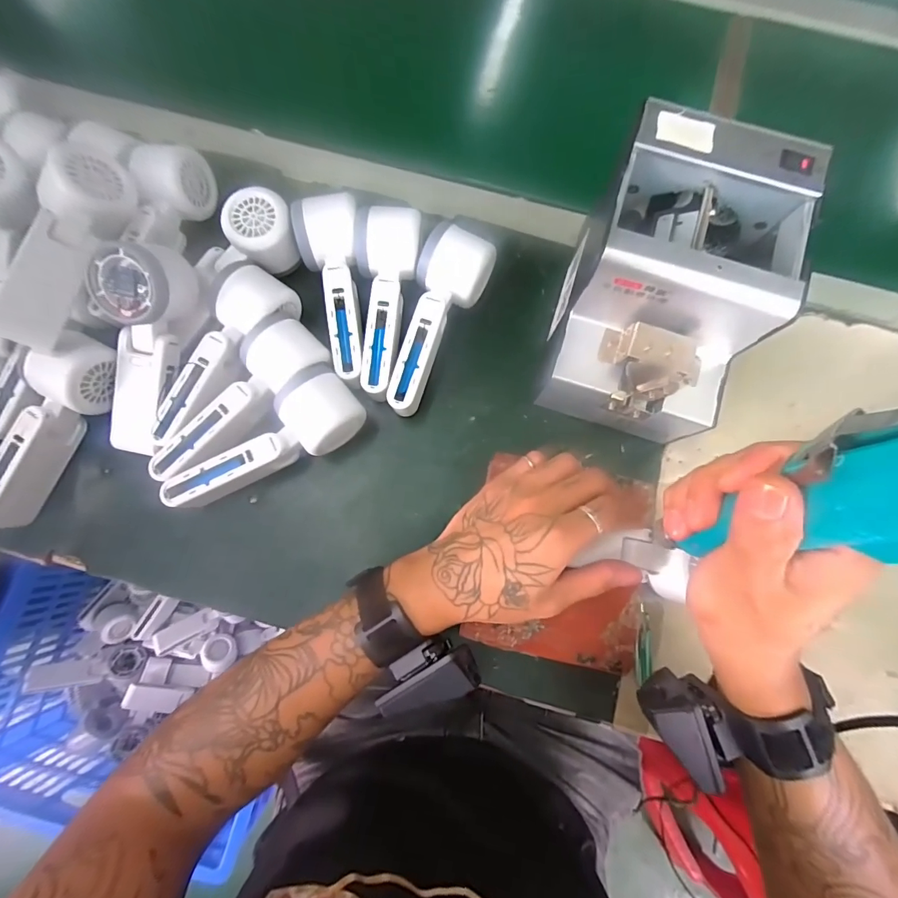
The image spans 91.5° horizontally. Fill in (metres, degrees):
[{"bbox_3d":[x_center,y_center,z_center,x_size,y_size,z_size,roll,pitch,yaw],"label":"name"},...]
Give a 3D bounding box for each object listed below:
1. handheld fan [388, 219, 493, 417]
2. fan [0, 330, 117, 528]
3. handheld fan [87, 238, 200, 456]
[{"bbox_3d":[-0.017,-0.107,0.374,0.054,0.064,0.156,24,80,4],"label":"handheld fan"},{"bbox_3d":[-0.327,-0.013,0.351,0.047,0.046,0.169,30,92,5],"label":"fan"},{"bbox_3d":[-0.250,-0.077,0.351,0.062,0.058,0.164,15,98,-8],"label":"handheld fan"}]

